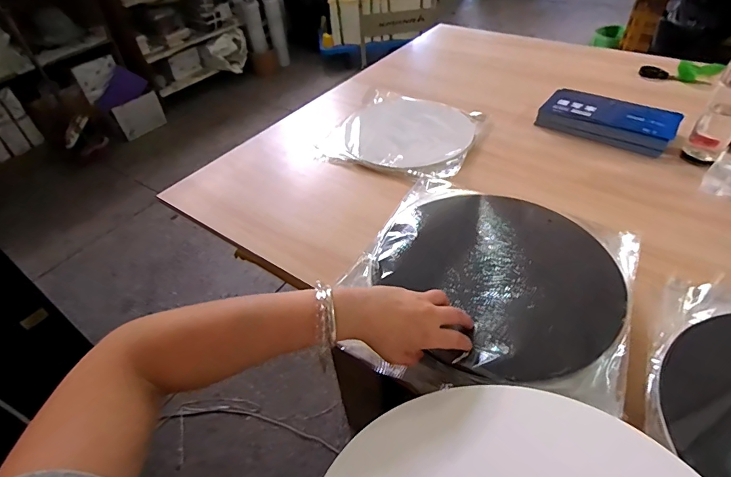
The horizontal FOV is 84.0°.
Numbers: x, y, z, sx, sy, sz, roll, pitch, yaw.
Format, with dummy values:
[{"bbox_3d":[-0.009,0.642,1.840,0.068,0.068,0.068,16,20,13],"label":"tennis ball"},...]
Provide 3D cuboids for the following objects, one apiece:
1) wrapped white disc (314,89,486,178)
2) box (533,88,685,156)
[{"bbox_3d":[0.088,-0.256,0.949,0.325,0.009,0.303,15,48,20],"label":"wrapped white disc"},{"bbox_3d":[0.532,-0.264,0.899,0.260,0.038,0.132,26,52,28],"label":"box"}]

